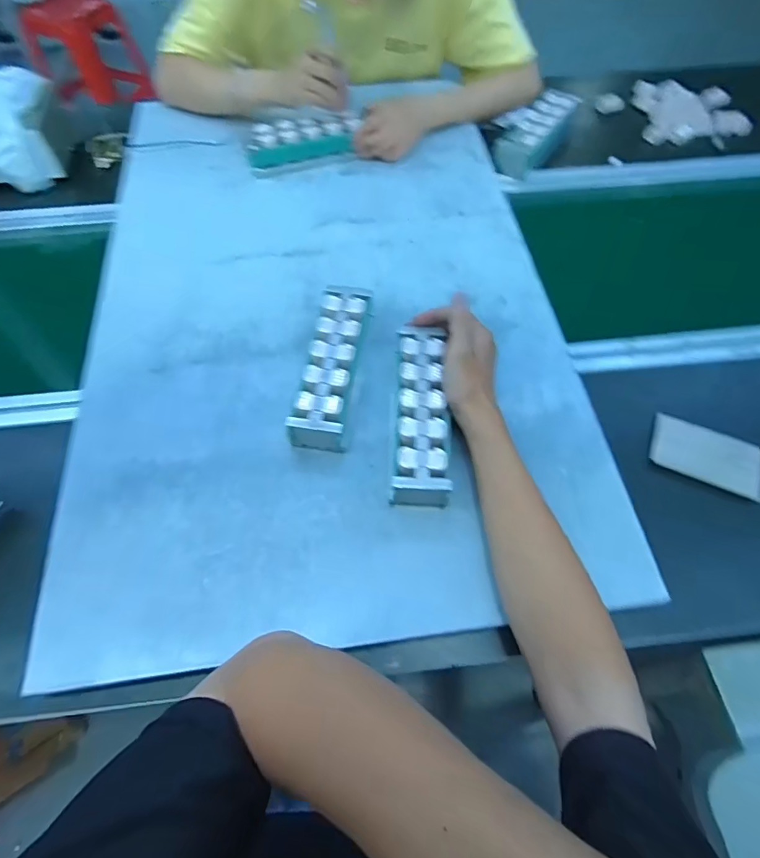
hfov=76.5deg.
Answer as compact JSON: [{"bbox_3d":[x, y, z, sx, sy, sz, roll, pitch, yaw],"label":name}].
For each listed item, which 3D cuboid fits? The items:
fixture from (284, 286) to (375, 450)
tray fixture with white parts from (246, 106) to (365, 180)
[{"bbox_3d":[-0.048,-0.067,0.524,0.057,0.048,0.191,10,63,4],"label":"fixture"},{"bbox_3d":[-0.115,-0.433,0.725,0.174,0.040,0.059,-19,64,-10],"label":"tray fixture with white parts"}]

